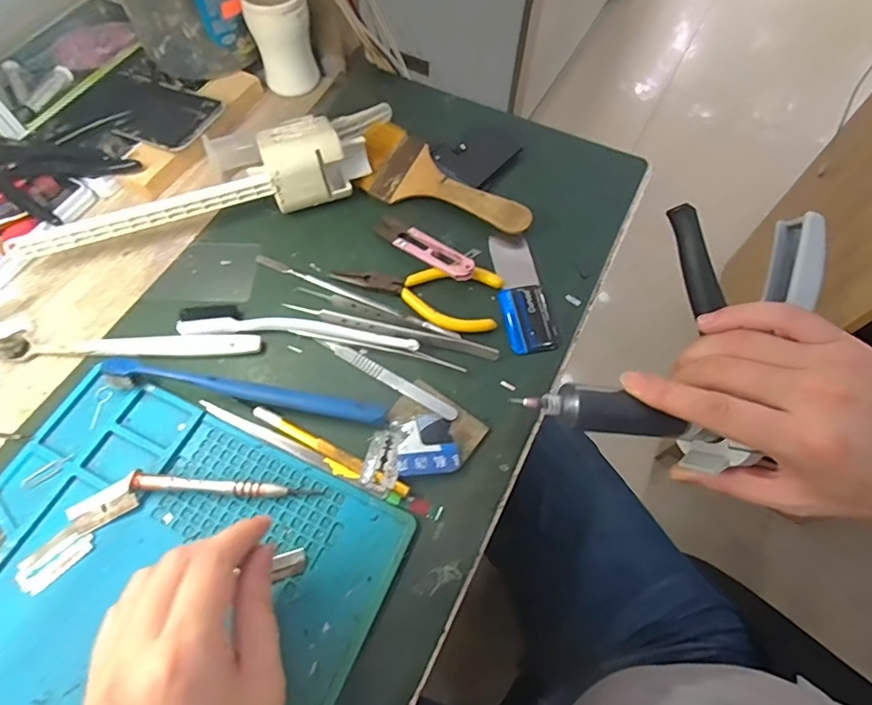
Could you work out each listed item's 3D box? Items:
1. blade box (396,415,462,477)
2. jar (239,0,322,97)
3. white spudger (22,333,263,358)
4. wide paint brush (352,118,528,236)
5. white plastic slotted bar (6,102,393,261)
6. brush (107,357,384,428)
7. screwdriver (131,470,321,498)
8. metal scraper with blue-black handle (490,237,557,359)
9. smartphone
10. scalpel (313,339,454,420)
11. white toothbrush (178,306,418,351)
[{"bbox_3d":[-0.006,0.060,0.328,0.039,0.005,0.037,-8,64,-4],"label":"blade box"},{"bbox_3d":[-0.138,-0.288,0.457,0.052,0.078,0.046,-14,64,-8],"label":"jar"},{"bbox_3d":[-0.207,-0.003,0.362,0.160,0.008,0.016,-2,63,-1],"label":"white spudger"},{"bbox_3d":[0.003,-0.137,0.420,0.158,0.016,0.062,31,67,14],"label":"wide paint brush"},{"bbox_3d":[-0.163,-0.130,0.397,0.308,0.050,0.076,-25,66,-13],"label":"white plastic slotted bar"},{"bbox_3d":[-0.126,0.027,0.337,0.186,0.015,0.018,8,64,3],"label":"brush"},{"bbox_3d":[-0.129,0.083,0.313,0.111,0.014,0.010,3,63,1],"label":"screwdriver"},{"bbox_3d":[0.063,-0.048,0.383,0.034,0.004,0.104,-8,64,-4],"label":"metal scraper with blue-black handle"},{"bbox_3d":[-0.255,-0.218,0.455,0.135,0.009,0.069,25,64,19],"label":"smartphone"},{"bbox_3d":[-0.034,0.016,0.351,0.110,0.006,0.010,30,67,14],"label":"scalpel"},{"bbox_3d":[-0.098,-0.019,0.362,0.169,0.009,0.025,4,63,2],"label":"white toothbrush"}]

